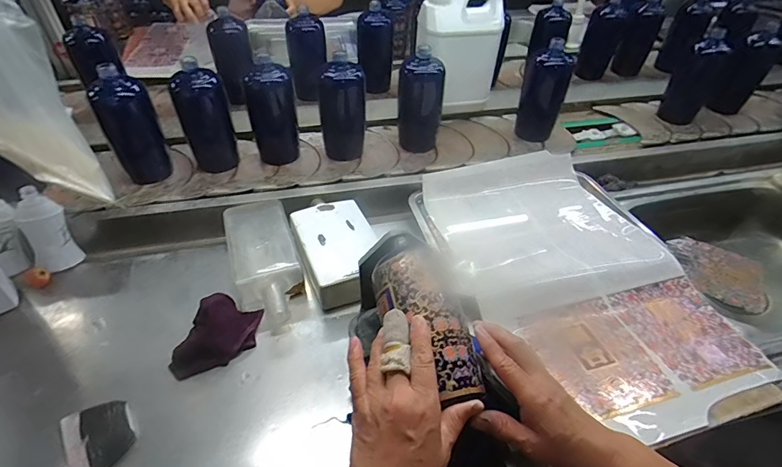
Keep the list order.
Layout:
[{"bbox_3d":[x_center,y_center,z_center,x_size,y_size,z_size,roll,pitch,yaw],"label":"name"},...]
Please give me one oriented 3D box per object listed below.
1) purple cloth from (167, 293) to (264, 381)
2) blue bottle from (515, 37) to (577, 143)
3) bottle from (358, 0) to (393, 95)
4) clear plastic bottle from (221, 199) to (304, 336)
[{"bbox_3d":[-0.207,0.124,0.509,0.071,0.033,0.101,9,44,8],"label":"purple cloth"},{"bbox_3d":[0.304,-0.287,0.840,0.083,0.171,0.066,16,45,15],"label":"blue bottle"},{"bbox_3d":[-0.036,-0.427,0.978,0.075,0.176,0.063,-3,43,-4],"label":"bottle"},{"bbox_3d":[-0.178,0.036,0.601,0.089,0.039,0.227,-16,46,-17],"label":"clear plastic bottle"}]

